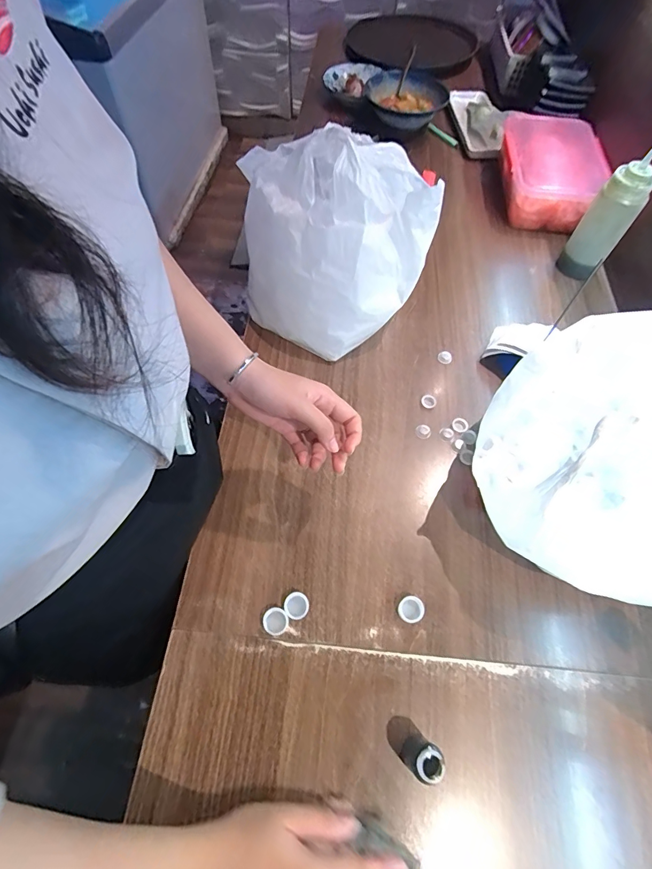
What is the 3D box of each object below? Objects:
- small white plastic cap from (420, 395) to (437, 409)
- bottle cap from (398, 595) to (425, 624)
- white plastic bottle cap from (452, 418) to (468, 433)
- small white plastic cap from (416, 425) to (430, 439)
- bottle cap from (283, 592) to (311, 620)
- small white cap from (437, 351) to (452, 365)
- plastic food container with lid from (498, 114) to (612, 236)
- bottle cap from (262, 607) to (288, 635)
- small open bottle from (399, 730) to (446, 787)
[{"bbox_3d":[0.143,-0.046,0.583,0.021,0.005,0.019,28,63,12],"label":"small white plastic cap"},{"bbox_3d":[0.092,0.189,0.451,0.026,0.009,0.026,2,61,-3],"label":"bottle cap"},{"bbox_3d":[0.182,-0.013,0.570,0.021,0.005,0.021,2,61,-3],"label":"white plastic bottle cap"},{"bbox_3d":[0.131,-0.005,0.562,0.021,0.004,0.019,-29,66,-18],"label":"small white plastic cap"},{"bbox_3d":[-0.031,0.183,0.447,0.026,0.010,0.026,2,61,-3],"label":"bottle cap"},{"bbox_3d":[0.178,-0.116,0.626,0.020,0.012,0.018,28,63,12],"label":"small white cap"},{"bbox_3d":[0.424,-0.499,0.802,0.182,0.081,0.258,10,61,2],"label":"plastic food container with lid"},{"bbox_3d":[-0.053,0.196,0.439,0.026,0.010,0.025,2,61,-3],"label":"bottle cap"},{"bbox_3d":[0.085,0.285,0.369,0.026,0.058,0.028,2,61,-3],"label":"small open bottle"}]

